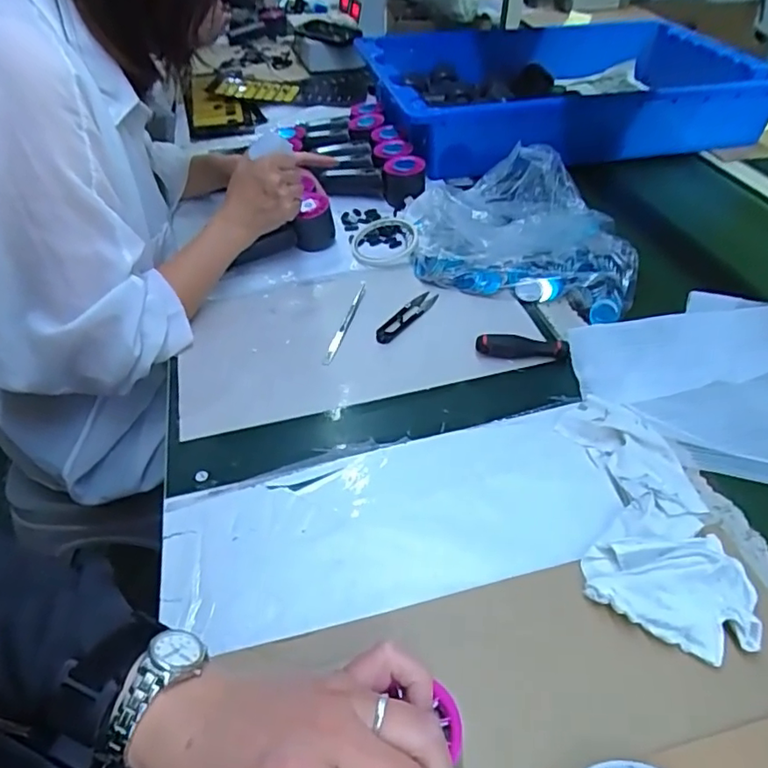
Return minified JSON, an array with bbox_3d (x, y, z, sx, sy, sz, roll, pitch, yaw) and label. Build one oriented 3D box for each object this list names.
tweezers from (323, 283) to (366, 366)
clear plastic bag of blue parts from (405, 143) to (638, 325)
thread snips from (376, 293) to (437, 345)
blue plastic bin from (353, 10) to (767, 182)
[{"bbox_3d":[-0.040,-0.069,0.635,0.012,0.007,0.128,11,46,14],"label":"tweezers"},{"bbox_3d":[0.153,-0.187,0.689,0.298,0.086,0.191,23,50,25],"label":"clear plastic bag of blue parts"},{"bbox_3d":[0.025,-0.078,0.642,0.023,0.013,0.105,24,51,25],"label":"thread snips"},{"bbox_3d":[0.309,-0.547,1.031,0.660,0.106,0.457,-11,45,-7],"label":"blue plastic bin"}]

